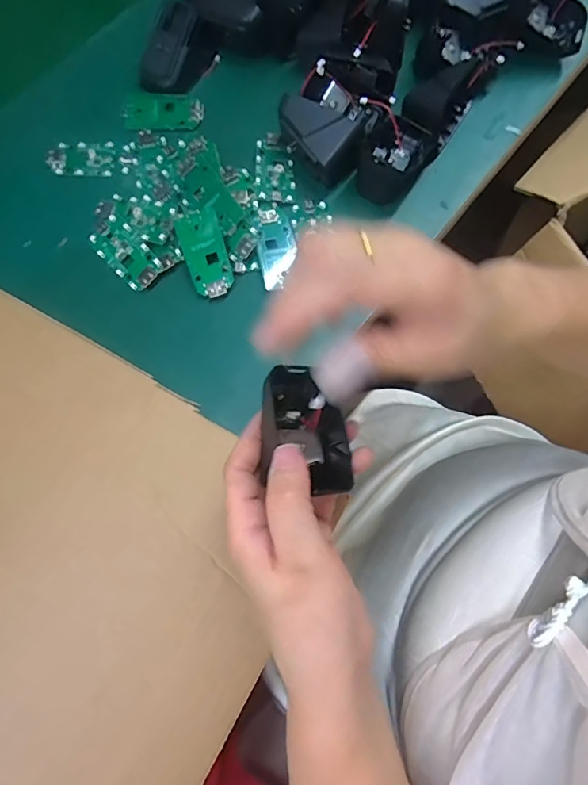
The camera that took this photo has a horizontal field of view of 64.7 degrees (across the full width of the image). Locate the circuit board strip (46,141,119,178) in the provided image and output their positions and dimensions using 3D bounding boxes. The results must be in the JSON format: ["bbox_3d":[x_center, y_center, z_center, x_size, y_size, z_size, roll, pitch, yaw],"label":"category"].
[{"bbox_3d":[-0.170,-0.188,0.372,0.054,0.004,0.033,-2,74,-3],"label":"circuit board strip"}]

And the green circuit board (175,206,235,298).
[{"bbox_3d":[-0.065,-0.102,0.342,0.031,0.004,0.064,-18,90,2],"label":"green circuit board"}]

